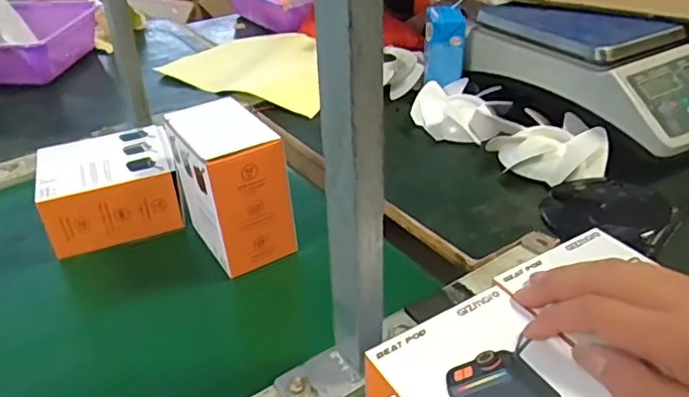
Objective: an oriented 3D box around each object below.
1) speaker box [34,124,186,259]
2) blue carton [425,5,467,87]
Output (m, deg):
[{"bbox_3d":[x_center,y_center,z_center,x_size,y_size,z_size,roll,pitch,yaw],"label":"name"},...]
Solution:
[{"bbox_3d":[-0.218,-0.010,0.548,0.115,0.066,0.097,-15,36,-17],"label":"speaker box"},{"bbox_3d":[0.127,-0.192,0.732,0.046,0.090,0.037,6,24,11],"label":"blue carton"}]

